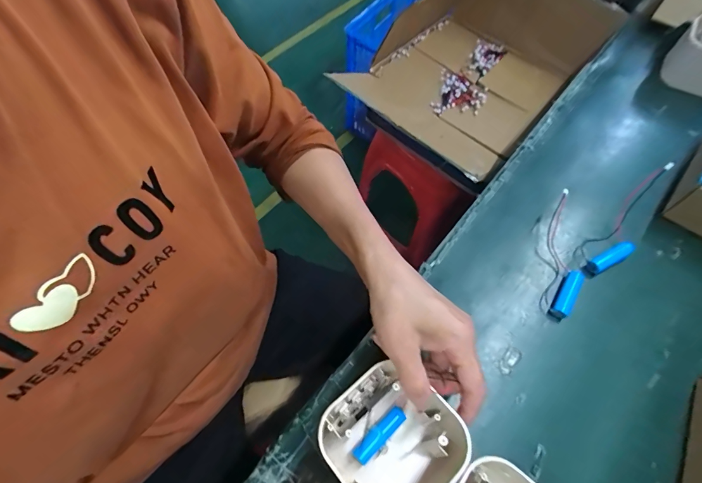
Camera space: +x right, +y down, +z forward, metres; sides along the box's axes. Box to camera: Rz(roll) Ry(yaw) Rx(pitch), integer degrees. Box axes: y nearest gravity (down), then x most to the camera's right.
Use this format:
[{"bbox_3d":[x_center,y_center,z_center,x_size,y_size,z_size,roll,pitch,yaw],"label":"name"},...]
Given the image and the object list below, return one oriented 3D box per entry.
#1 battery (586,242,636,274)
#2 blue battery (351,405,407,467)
[{"bbox_3d":[0.272,0.017,0.376,0.050,0.015,0.015,-25,64,-13],"label":"battery"},{"bbox_3d":[0.023,0.157,0.291,0.050,0.011,0.014,-39,68,-19],"label":"blue battery"}]

